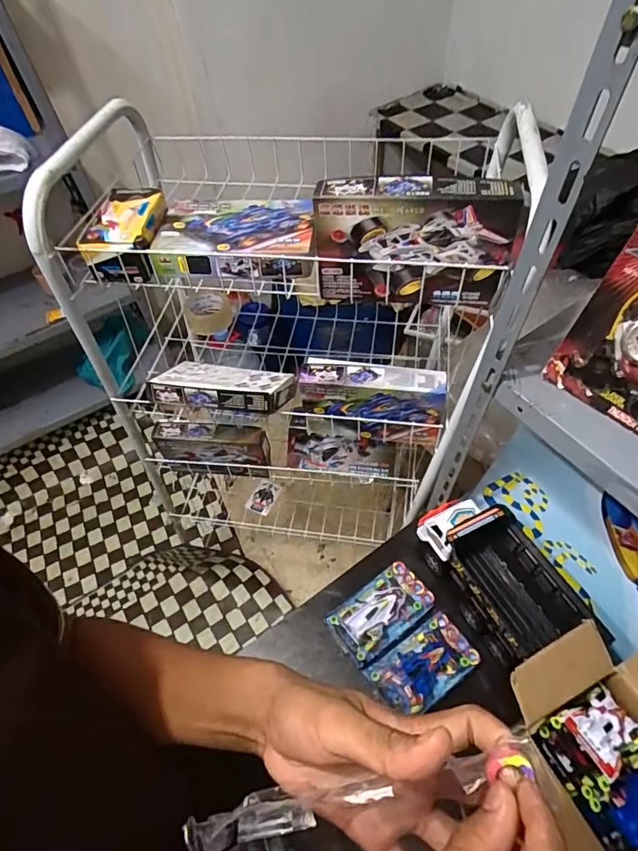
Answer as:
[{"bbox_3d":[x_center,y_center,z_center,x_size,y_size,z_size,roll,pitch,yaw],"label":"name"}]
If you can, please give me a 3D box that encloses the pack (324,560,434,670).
[{"bbox_3d":[0.107,0.318,0.809,0.179,0.032,0.100,-33,58,-19],"label":"pack"}]

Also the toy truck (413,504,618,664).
[{"bbox_3d":[0.292,0.238,0.783,0.130,0.140,0.270,-24,55,-13],"label":"toy truck"}]

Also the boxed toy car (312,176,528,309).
[{"bbox_3d":[0.114,-0.217,0.577,0.229,0.148,0.045,9,54,10],"label":"boxed toy car"}]

